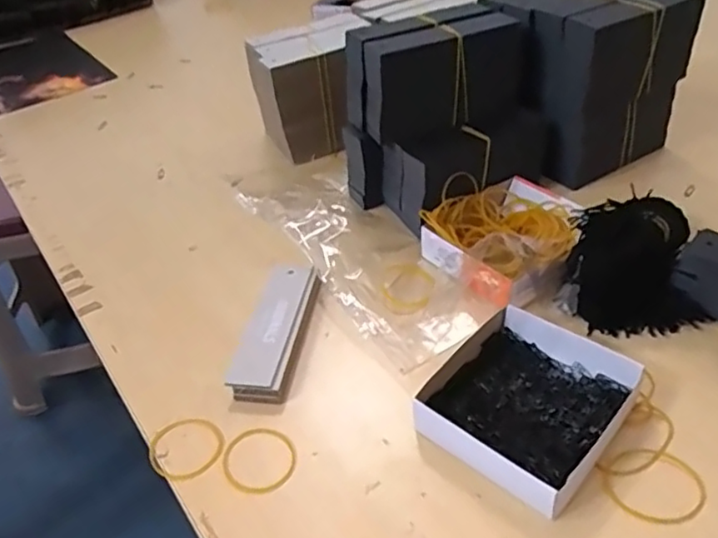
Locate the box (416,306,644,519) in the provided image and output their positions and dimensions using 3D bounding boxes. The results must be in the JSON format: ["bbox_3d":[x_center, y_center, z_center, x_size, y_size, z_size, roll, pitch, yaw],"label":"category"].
[{"bbox_3d":[0.101,0.079,0.375,0.099,0.026,0.109,23,48,32],"label":"box"}]

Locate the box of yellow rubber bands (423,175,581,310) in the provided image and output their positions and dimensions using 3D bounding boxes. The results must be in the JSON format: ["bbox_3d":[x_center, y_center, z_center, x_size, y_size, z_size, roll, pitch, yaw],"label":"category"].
[{"bbox_3d":[0.119,-0.030,0.488,0.124,0.040,0.112,-25,42,-22],"label":"box of yellow rubber bands"}]

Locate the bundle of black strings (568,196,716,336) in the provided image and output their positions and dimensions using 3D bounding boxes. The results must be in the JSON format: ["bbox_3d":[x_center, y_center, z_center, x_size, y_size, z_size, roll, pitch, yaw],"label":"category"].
[{"bbox_3d":[0.199,-0.012,0.451,0.096,0.056,0.112,0,39,8],"label":"bundle of black strings"}]

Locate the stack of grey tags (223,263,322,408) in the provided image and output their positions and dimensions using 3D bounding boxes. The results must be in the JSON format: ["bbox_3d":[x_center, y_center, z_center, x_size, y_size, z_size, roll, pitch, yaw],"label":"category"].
[{"bbox_3d":[-0.060,0.042,0.447,0.045,0.012,0.123,2,40,11],"label":"stack of grey tags"}]

